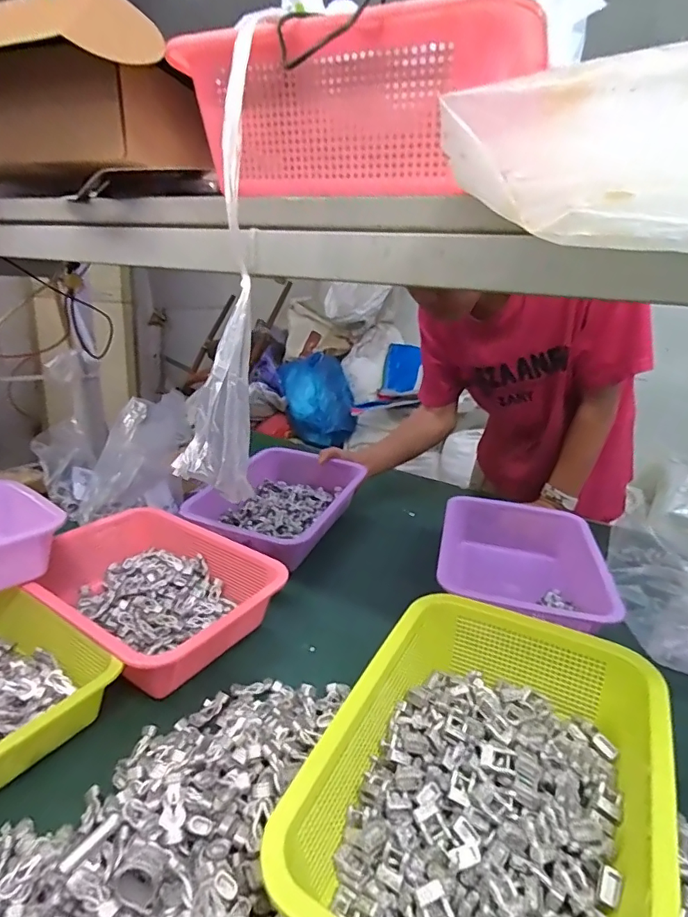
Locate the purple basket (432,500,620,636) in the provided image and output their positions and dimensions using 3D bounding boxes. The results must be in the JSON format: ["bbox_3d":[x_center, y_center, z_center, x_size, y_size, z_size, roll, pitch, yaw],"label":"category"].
[{"bbox_3d":[0.266,0.155,0.758,0.230,0.083,0.288,10,21,17],"label":"purple basket"}]

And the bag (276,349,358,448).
[{"bbox_3d":[-0.100,-0.233,1.913,0.292,0.279,0.259,2,20,-5],"label":"bag"}]

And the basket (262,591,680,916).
[{"bbox_3d":[0.096,0.205,0.327,0.194,0.071,0.267,14,22,27],"label":"basket"}]

